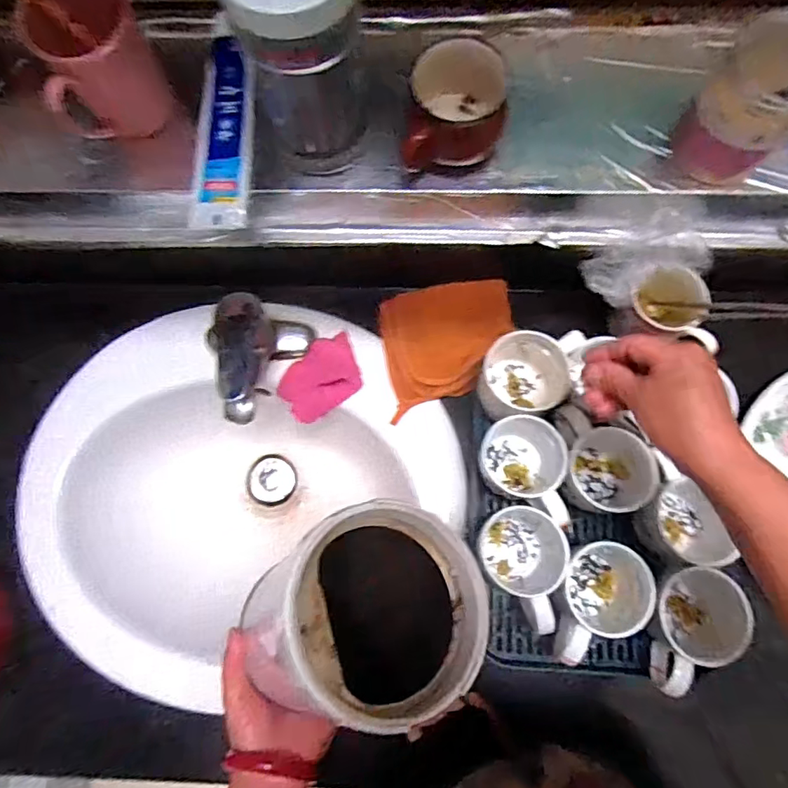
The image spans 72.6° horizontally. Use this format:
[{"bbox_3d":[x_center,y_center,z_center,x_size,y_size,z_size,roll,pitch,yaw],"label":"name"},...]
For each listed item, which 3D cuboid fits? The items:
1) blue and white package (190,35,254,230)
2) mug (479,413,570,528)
[{"bbox_3d":[-0.160,-0.246,0.512,0.054,0.024,0.174,4,90,3],"label":"blue and white package"},{"bbox_3d":[0.143,0.075,0.557,0.082,0.086,0.119,-40,77,-9],"label":"mug"}]

